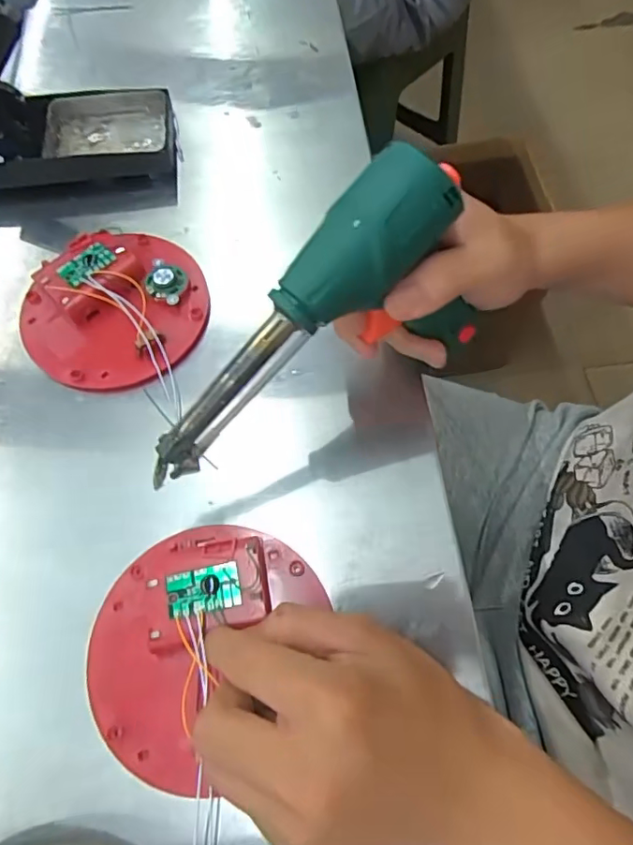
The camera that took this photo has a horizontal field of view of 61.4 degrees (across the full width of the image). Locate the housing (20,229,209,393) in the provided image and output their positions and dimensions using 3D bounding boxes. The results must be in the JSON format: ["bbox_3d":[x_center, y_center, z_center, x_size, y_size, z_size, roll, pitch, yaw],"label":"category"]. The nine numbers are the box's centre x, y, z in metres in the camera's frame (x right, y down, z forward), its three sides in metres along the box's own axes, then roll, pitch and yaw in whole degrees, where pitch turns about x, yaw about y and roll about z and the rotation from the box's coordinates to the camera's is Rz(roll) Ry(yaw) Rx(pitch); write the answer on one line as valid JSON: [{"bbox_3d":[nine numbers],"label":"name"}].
[{"bbox_3d":[-0.134,-0.075,0.354,0.118,0.031,0.113,-1,65,1],"label":"housing"}]

